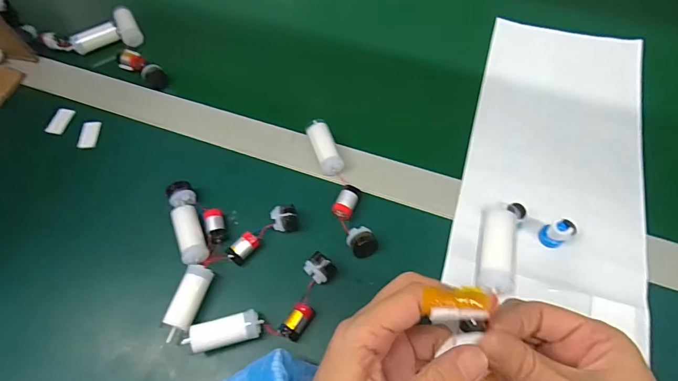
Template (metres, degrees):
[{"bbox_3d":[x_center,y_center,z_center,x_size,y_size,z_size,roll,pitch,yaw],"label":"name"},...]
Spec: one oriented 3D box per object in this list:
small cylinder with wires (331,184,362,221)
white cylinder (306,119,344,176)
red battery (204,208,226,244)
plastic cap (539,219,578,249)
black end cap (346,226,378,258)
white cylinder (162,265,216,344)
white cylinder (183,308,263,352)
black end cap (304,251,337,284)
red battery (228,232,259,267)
[{"bbox_3d":[0.007,0.012,0.360,0.017,0.016,0.032,21,64,14],"label":"small cylinder with wires"},{"bbox_3d":[-0.014,-0.041,0.387,0.020,0.019,0.058,-19,62,-8],"label":"white cylinder"},{"bbox_3d":[-0.105,0.030,0.354,0.013,0.012,0.031,-17,61,-7],"label":"red battery"},{"bbox_3d":[0.176,0.033,0.334,0.017,0.024,0.020,-32,64,-14],"label":"plastic cap"},{"bbox_3d":[0.019,0.044,0.341,0.021,0.019,0.024,-38,66,-17],"label":"black end cap"},{"bbox_3d":[-0.118,0.087,0.321,0.018,0.019,0.057,14,62,10],"label":"white cylinder"},{"bbox_3d":[-0.084,0.107,0.308,0.053,0.023,0.020,-14,61,-5],"label":"white cylinder"},{"bbox_3d":[-0.015,0.063,0.329,0.020,0.020,0.019,39,69,21],"label":"black end cap"},{"bbox_3d":[-0.078,0.048,0.342,0.015,0.016,0.026,36,68,20],"label":"red battery"}]

